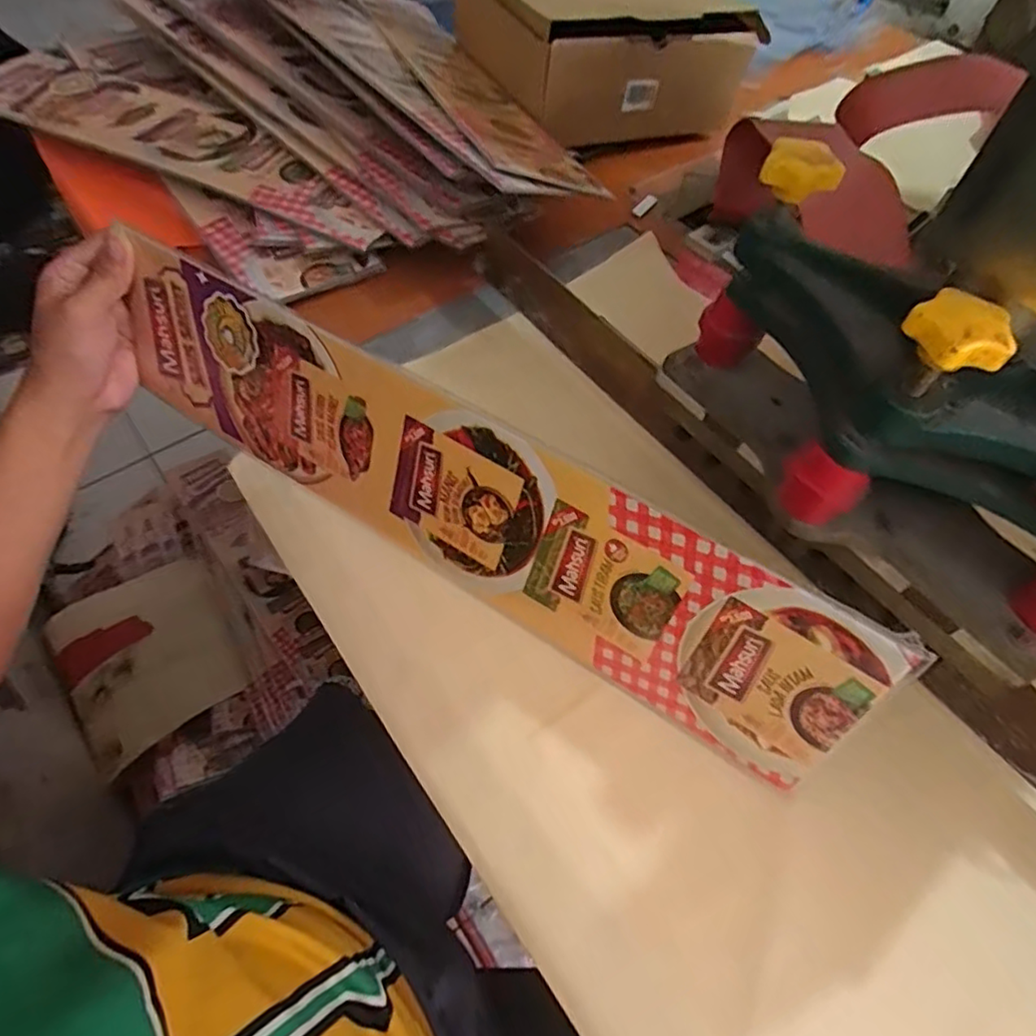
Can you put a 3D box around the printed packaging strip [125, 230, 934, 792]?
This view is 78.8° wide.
[{"bbox_3d":[-0.054,-0.022,0.404,0.543,0.126,0.010,30,38,16],"label":"printed packaging strip"}]

